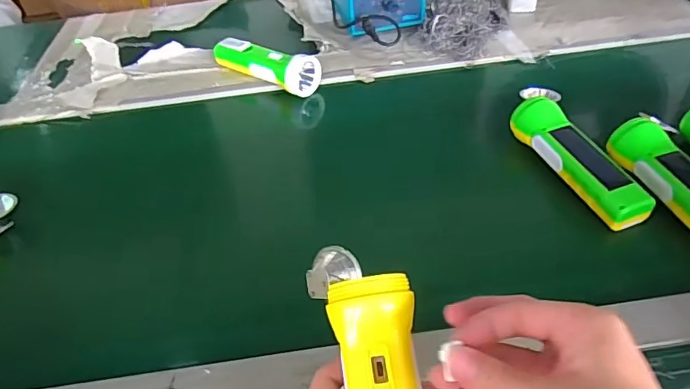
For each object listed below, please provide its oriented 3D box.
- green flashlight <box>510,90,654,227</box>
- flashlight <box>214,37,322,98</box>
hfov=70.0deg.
[{"bbox_3d":[0.235,-0.041,0.500,0.055,0.055,0.183,-18,45,-12],"label":"green flashlight"},{"bbox_3d":[-0.113,-0.178,0.688,0.161,0.045,0.049,23,51,27],"label":"flashlight"}]

